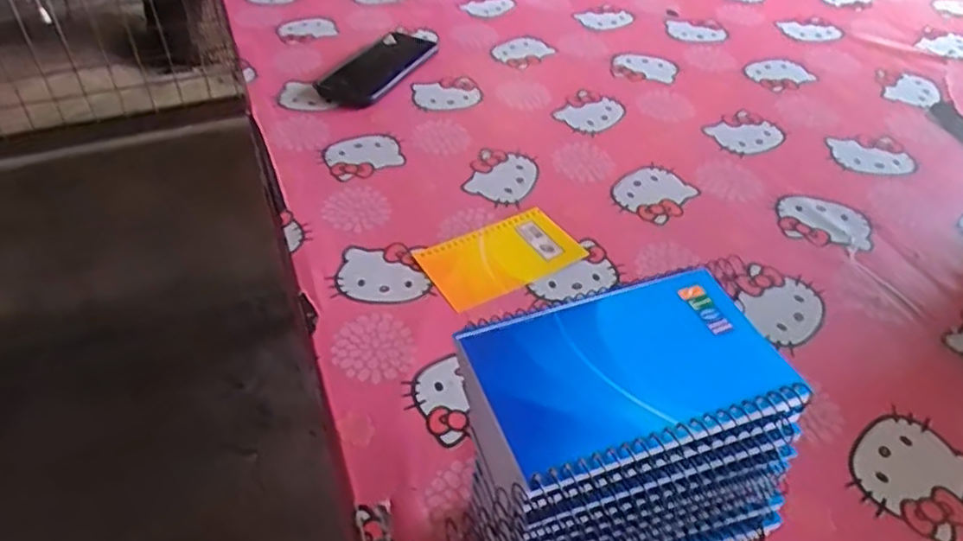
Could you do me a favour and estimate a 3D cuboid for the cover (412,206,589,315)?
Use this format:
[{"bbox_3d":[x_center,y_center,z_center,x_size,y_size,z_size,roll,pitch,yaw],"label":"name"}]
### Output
[{"bbox_3d":[0.017,-0.013,0.592,0.129,0.004,0.082,-23,48,-24],"label":"cover"}]

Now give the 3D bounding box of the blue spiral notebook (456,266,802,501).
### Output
[{"bbox_3d":[0.065,0.041,0.305,0.127,0.007,0.084,-14,45,-14],"label":"blue spiral notebook"}]

